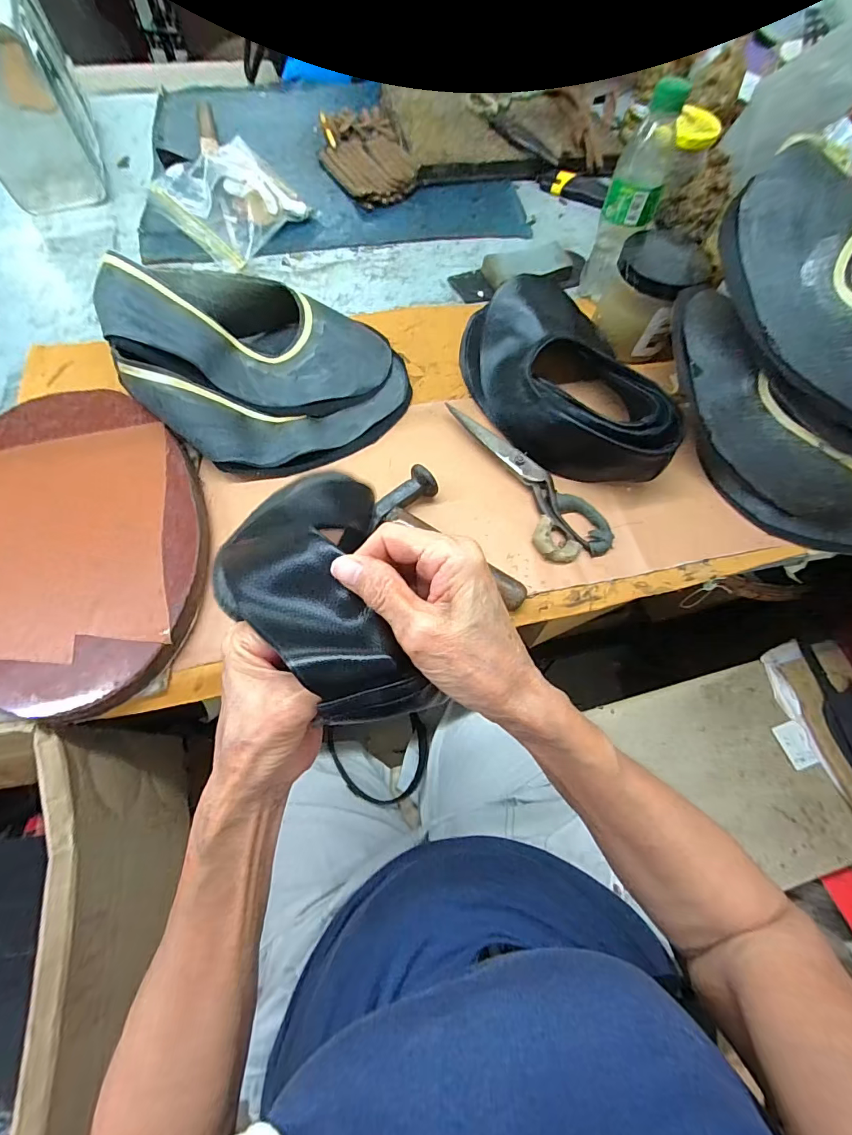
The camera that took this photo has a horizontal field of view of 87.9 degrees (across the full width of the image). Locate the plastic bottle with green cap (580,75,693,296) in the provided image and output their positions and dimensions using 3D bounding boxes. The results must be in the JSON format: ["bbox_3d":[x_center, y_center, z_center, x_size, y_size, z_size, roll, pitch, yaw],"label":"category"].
[{"bbox_3d":[0.213,-0.377,0.468,0.052,0.170,0.058,20,67,5],"label":"plastic bottle with green cap"}]

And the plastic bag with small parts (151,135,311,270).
[{"bbox_3d":[-0.247,-0.469,0.559,0.148,0.044,0.171,-42,75,-18],"label":"plastic bag with small parts"}]

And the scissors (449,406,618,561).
[{"bbox_3d":[0.100,-0.087,0.427,0.067,0.016,0.191,-27,70,-14],"label":"scissors"}]

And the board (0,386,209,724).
[{"bbox_3d":[-0.291,-0.030,0.376,0.192,0.031,0.302,-15,68,-10],"label":"board"}]

